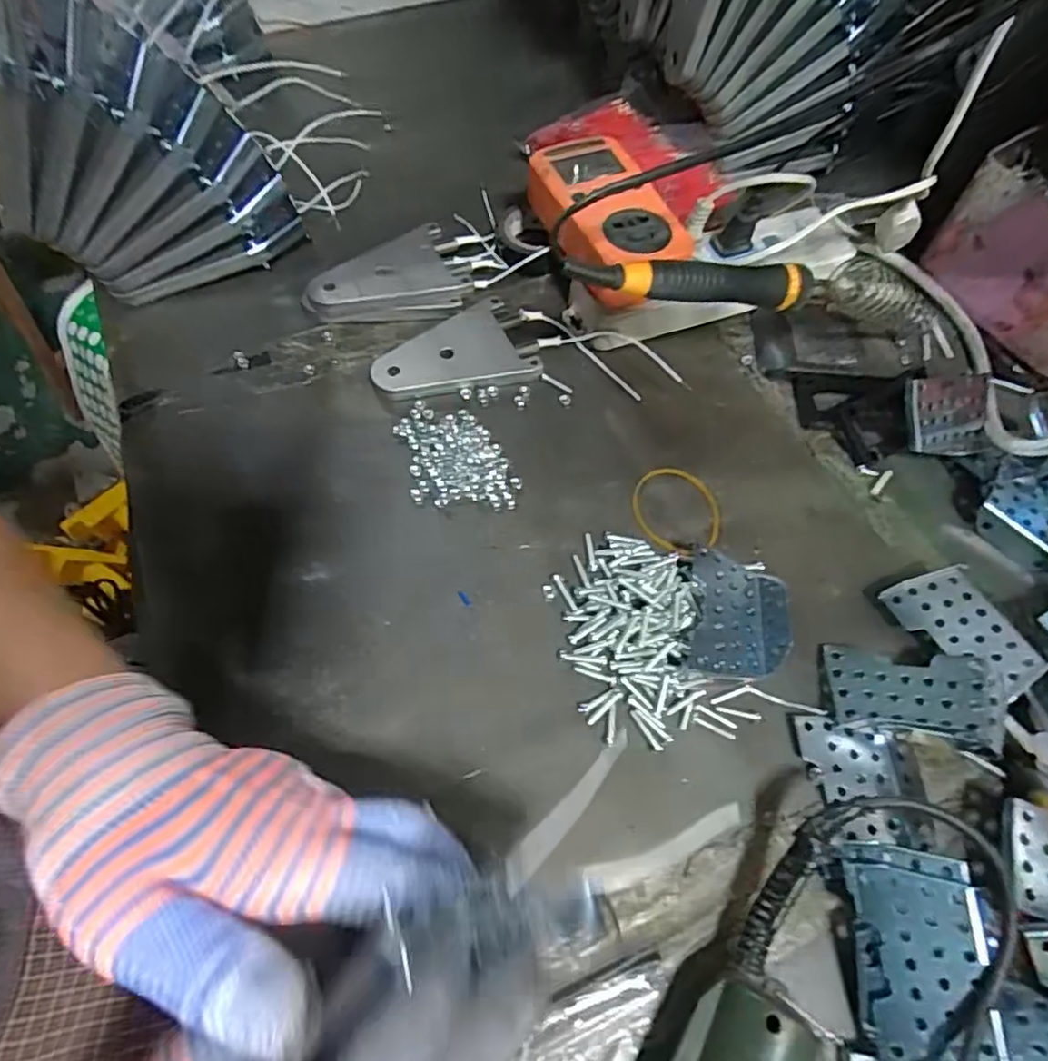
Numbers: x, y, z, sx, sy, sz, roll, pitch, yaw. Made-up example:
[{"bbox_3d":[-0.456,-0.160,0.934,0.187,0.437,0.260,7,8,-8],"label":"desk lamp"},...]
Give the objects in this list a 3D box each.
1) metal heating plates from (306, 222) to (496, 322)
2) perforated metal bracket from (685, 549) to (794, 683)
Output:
[{"bbox_3d":[-0.082,-0.171,0.428,0.123,0.017,0.069,-35,70,-18],"label":"metal heating plates"},{"bbox_3d":[0.115,0.048,0.330,0.057,0.020,0.066,10,63,2],"label":"perforated metal bracket"}]

